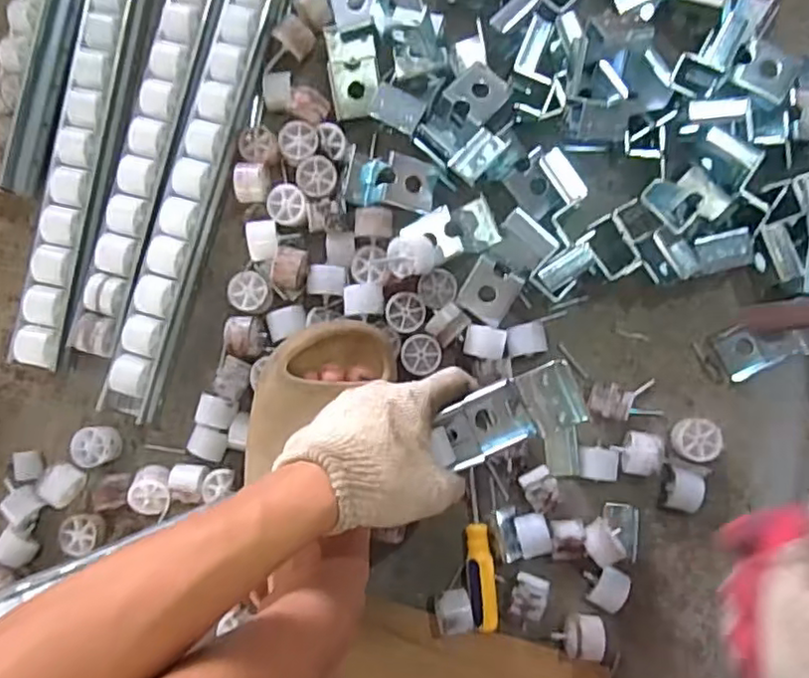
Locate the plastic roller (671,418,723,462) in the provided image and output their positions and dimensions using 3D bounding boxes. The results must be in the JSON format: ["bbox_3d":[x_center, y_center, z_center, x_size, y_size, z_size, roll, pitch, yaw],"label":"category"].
[{"bbox_3d":[0.246,0.085,0.548,0.039,0.026,0.035,13,85,5],"label":"plastic roller"}]

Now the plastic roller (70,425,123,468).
[{"bbox_3d":[-0.275,0.096,0.575,0.035,0.029,0.034,0,84,3],"label":"plastic roller"}]

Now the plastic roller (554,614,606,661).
[{"bbox_3d":[0.145,0.245,0.533,0.038,0.034,0.031,-3,84,3],"label":"plastic roller"}]

